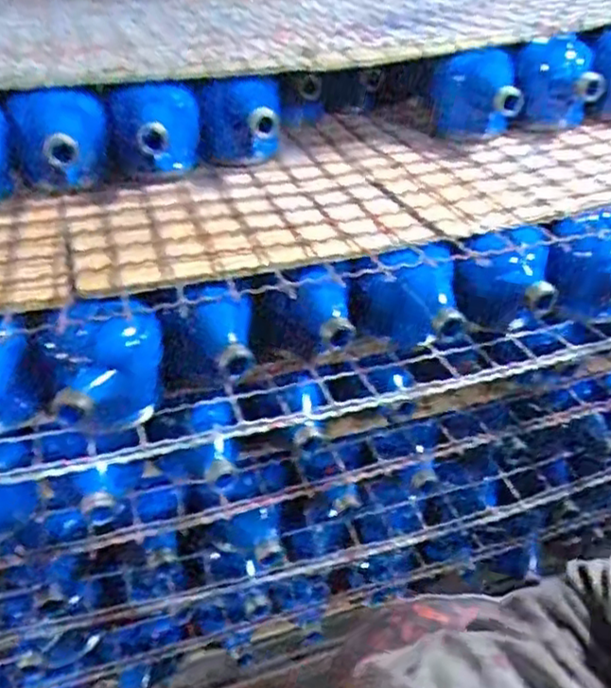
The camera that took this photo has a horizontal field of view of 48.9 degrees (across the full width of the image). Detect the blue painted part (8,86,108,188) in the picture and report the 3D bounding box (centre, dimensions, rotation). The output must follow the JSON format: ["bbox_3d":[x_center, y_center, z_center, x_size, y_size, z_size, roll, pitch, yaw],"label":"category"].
[{"bbox_3d":[-0.207,-0.165,0.560,0.076,0.087,0.066,-1,43,-8],"label":"blue painted part"}]

